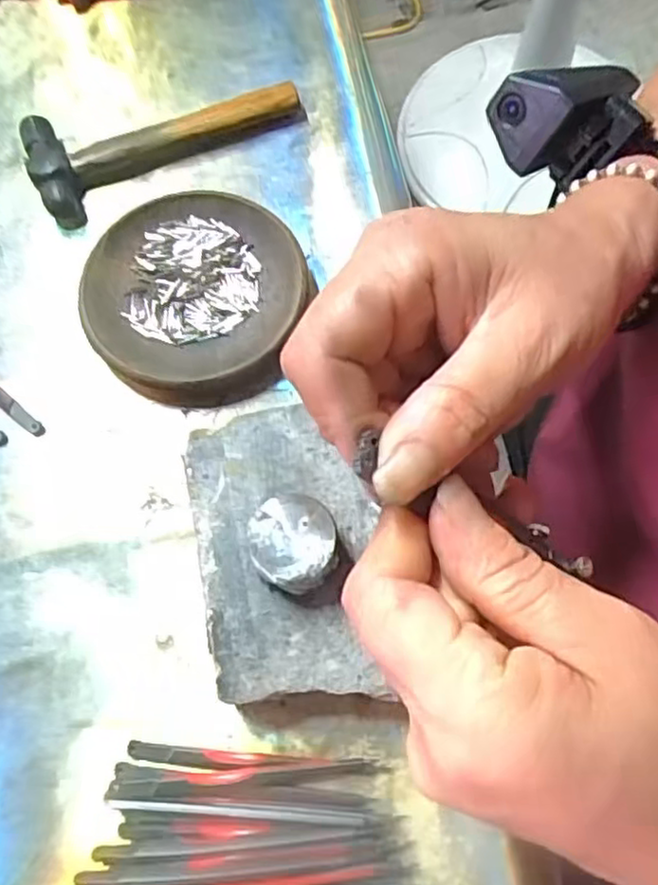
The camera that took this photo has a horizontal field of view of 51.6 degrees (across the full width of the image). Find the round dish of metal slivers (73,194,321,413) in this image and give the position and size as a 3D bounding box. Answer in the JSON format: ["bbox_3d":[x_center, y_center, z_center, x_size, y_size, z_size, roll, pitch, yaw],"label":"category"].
[{"bbox_3d":[-0.068,-0.076,0.351,0.109,0.018,0.114,-1,70,2],"label":"round dish of metal slivers"}]

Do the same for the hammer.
[{"bbox_3d":[-0.098,-0.182,0.389,0.152,0.017,0.064,-28,72,-8],"label":"hammer"}]

